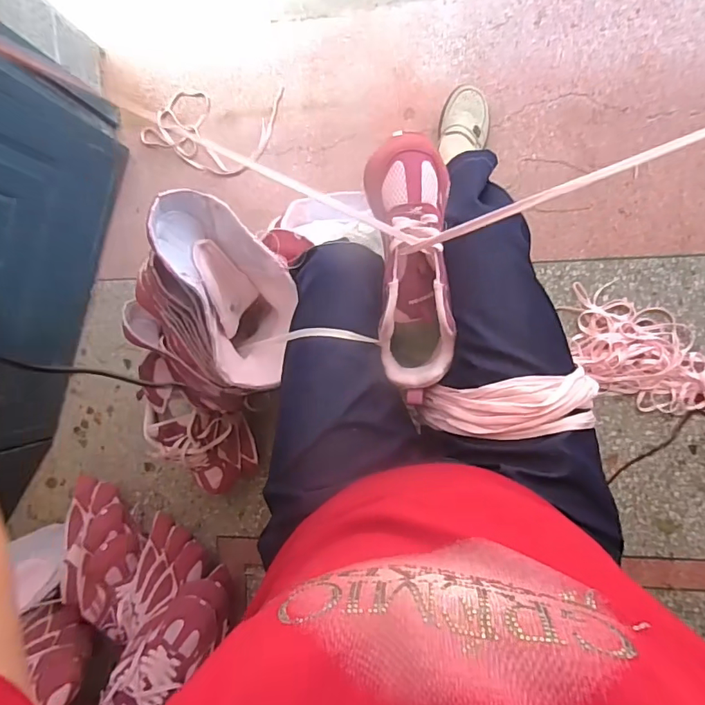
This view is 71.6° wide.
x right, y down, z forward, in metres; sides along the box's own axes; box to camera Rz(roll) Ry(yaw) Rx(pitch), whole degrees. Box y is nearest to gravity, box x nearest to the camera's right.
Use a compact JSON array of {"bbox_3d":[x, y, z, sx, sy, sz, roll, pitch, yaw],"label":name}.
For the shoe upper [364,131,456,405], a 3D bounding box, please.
[{"bbox_3d":[0.063,-0.086,0.506,0.082,0.064,0.265,-4,99,6],"label":"shoe upper"}]

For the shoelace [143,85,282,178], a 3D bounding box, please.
[{"bbox_3d":[-0.303,-0.465,1.021,0.301,0.022,0.173,5,92,7],"label":"shoelace"}]

